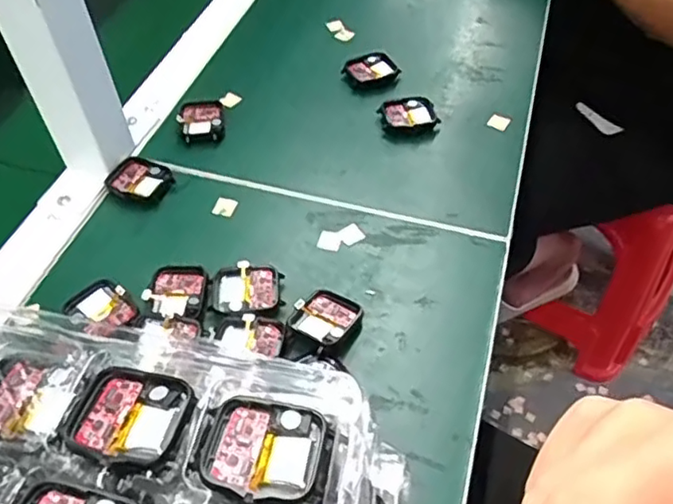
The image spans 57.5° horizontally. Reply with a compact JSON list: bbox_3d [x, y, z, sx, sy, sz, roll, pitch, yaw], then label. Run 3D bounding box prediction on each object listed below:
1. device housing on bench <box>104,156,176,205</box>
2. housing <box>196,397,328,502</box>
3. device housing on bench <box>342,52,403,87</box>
[{"bbox_3d":[-0.149,-0.055,0.469,0.046,0.010,0.040,14,52,12],"label":"device housing on bench"},{"bbox_3d":[-0.028,0.073,0.228,0.043,0.006,0.036,8,51,9],"label":"housing"},{"bbox_3d":[0.031,-0.163,0.548,0.048,0.012,0.033,7,51,7],"label":"device housing on bench"}]

